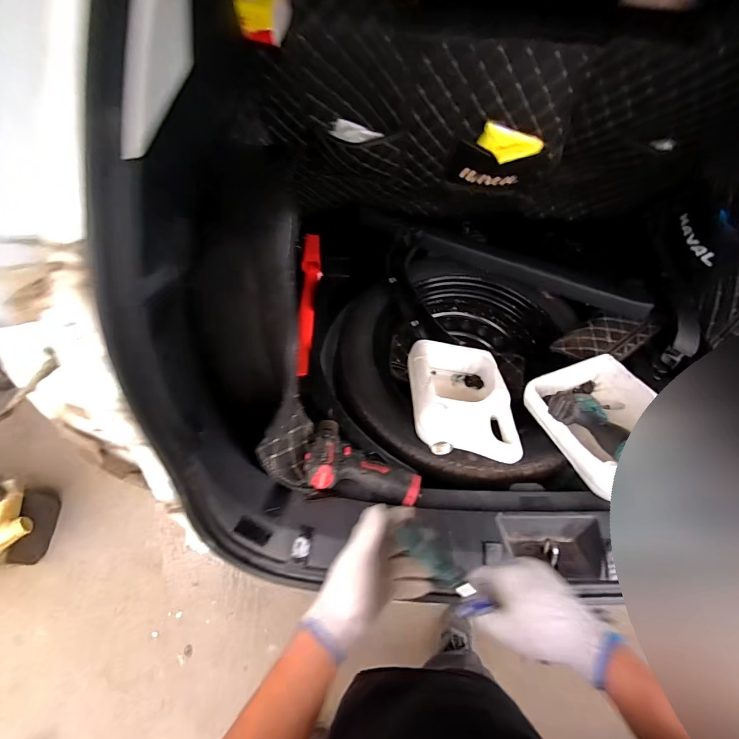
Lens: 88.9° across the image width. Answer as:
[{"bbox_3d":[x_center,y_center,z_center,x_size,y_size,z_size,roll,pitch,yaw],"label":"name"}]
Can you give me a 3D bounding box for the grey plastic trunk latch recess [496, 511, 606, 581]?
[{"bbox_3d":[0.303,0.304,0.647,0.165,0.047,0.096,2,57,0],"label":"grey plastic trunk latch recess"}]

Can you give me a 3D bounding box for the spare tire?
[{"bbox_3d":[0.217,-0.002,0.948,0.586,0.193,0.559,1,57,-1],"label":"spare tire"}]

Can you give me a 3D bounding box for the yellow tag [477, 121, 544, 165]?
[{"bbox_3d":[0.294,-0.466,0.779,0.126,0.062,0.020,9,58,4],"label":"yellow tag"}]

